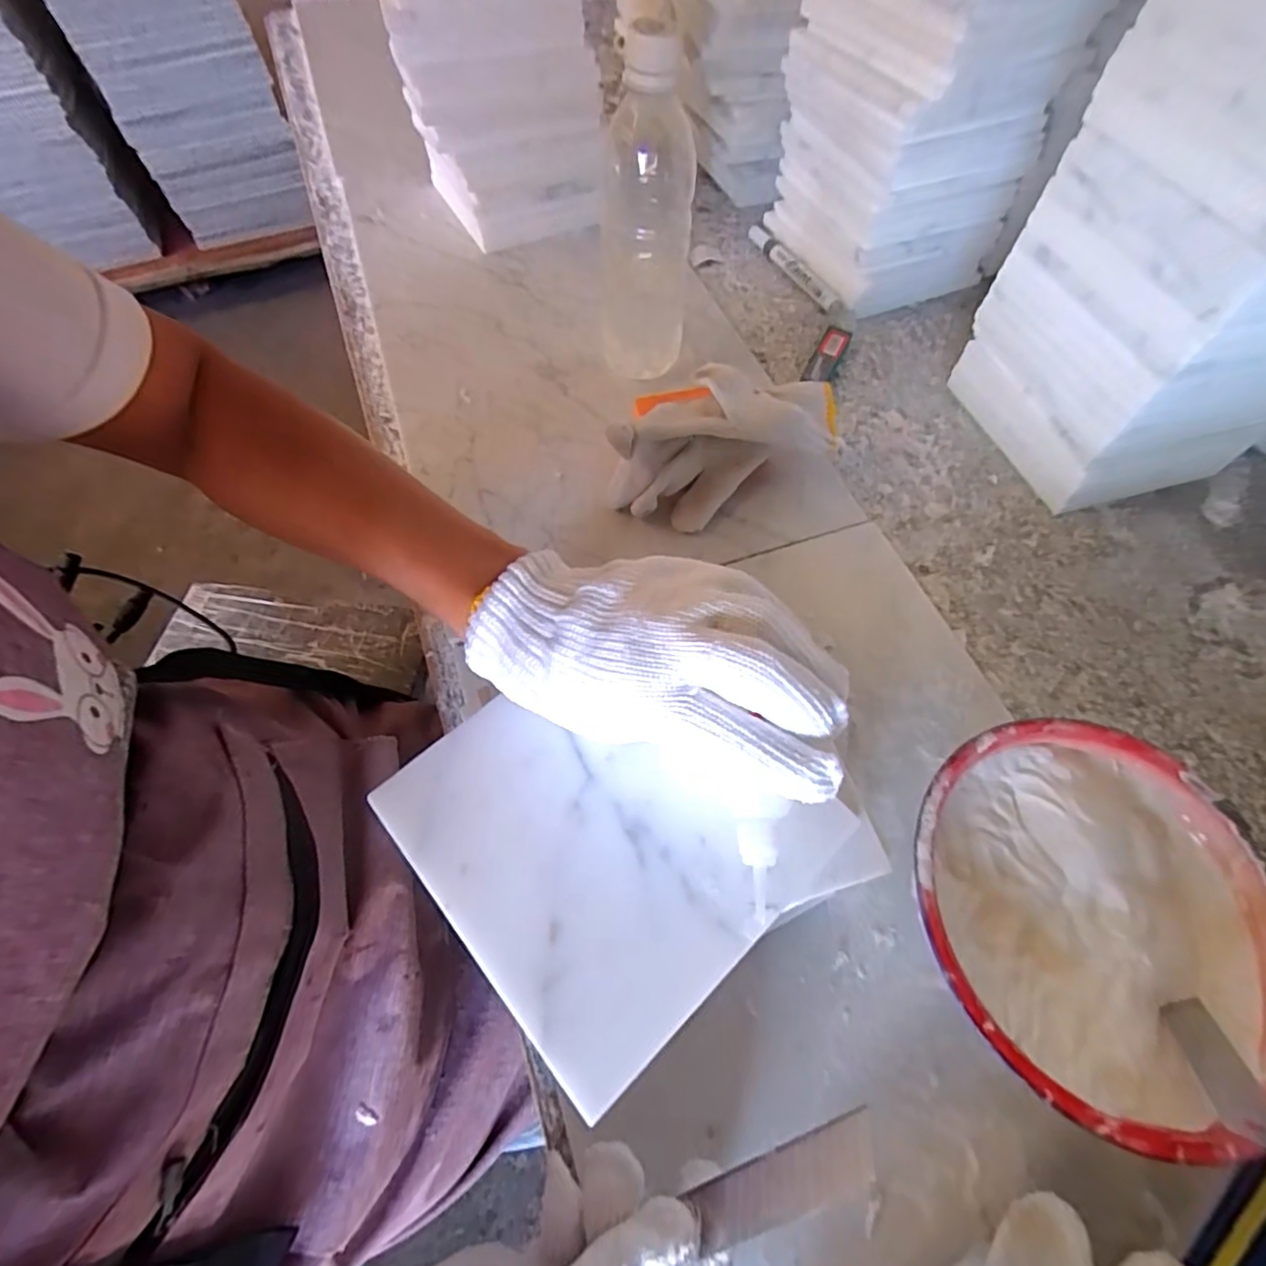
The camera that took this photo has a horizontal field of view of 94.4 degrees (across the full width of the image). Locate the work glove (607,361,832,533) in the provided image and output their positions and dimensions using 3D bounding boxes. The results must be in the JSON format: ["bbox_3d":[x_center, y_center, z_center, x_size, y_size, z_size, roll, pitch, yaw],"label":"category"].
[{"bbox_3d":[0.063,-0.134,0.405,0.161,0.076,0.084,-9,61,-8],"label":"work glove"}]

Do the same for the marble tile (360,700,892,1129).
[{"bbox_3d":[-0.006,0.082,0.251,0.148,0.011,0.158,-37,69,-21],"label":"marble tile"}]

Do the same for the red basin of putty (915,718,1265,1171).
[{"bbox_3d":[0.208,0.132,0.276,0.159,0.054,0.161,1,60,-2],"label":"red basin of putty"}]

